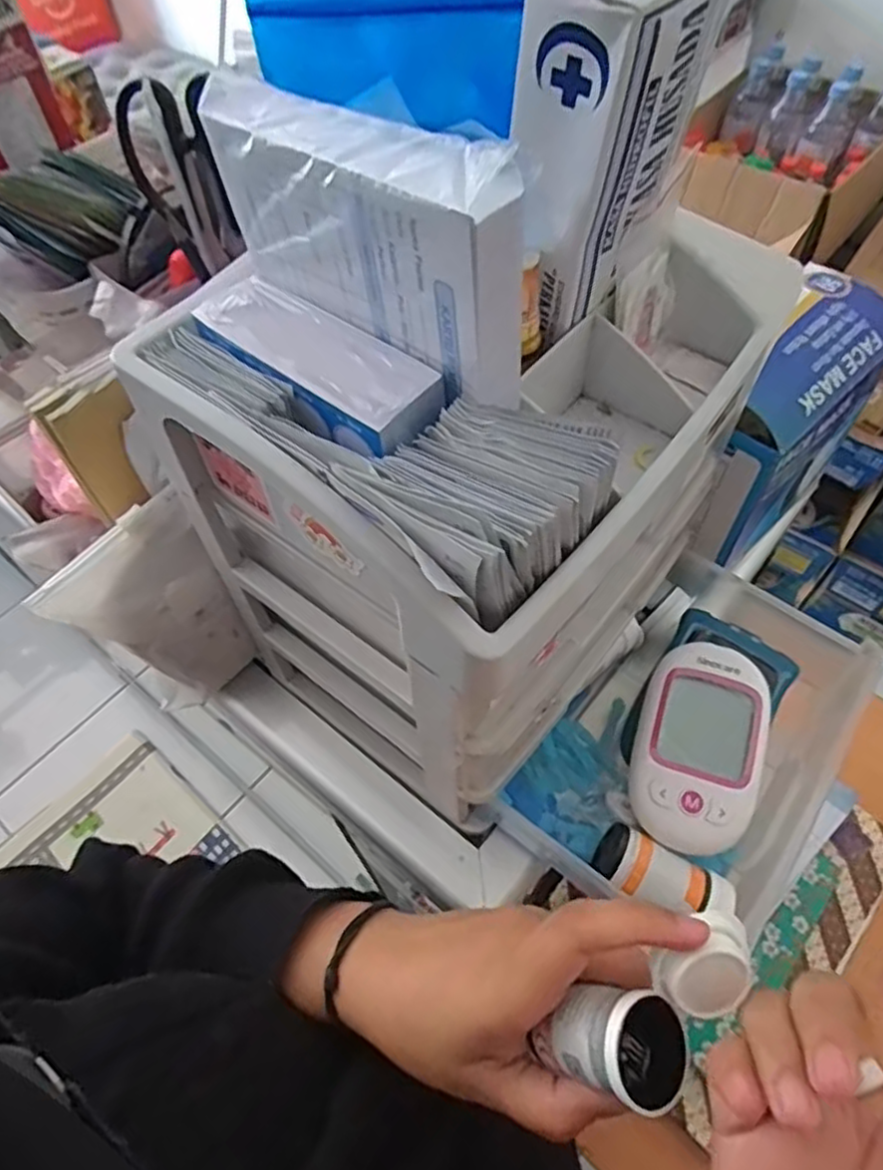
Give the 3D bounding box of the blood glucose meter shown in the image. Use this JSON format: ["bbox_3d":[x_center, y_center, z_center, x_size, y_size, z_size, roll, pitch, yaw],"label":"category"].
[{"bbox_3d":[0.119,0.073,0.315,0.051,0.023,0.092,15,58,12],"label":"blood glucose meter"}]

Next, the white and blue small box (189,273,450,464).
[{"bbox_3d":[-0.040,-0.069,0.214,0.087,0.014,0.031,35,64,22],"label":"white and blue small box"}]

